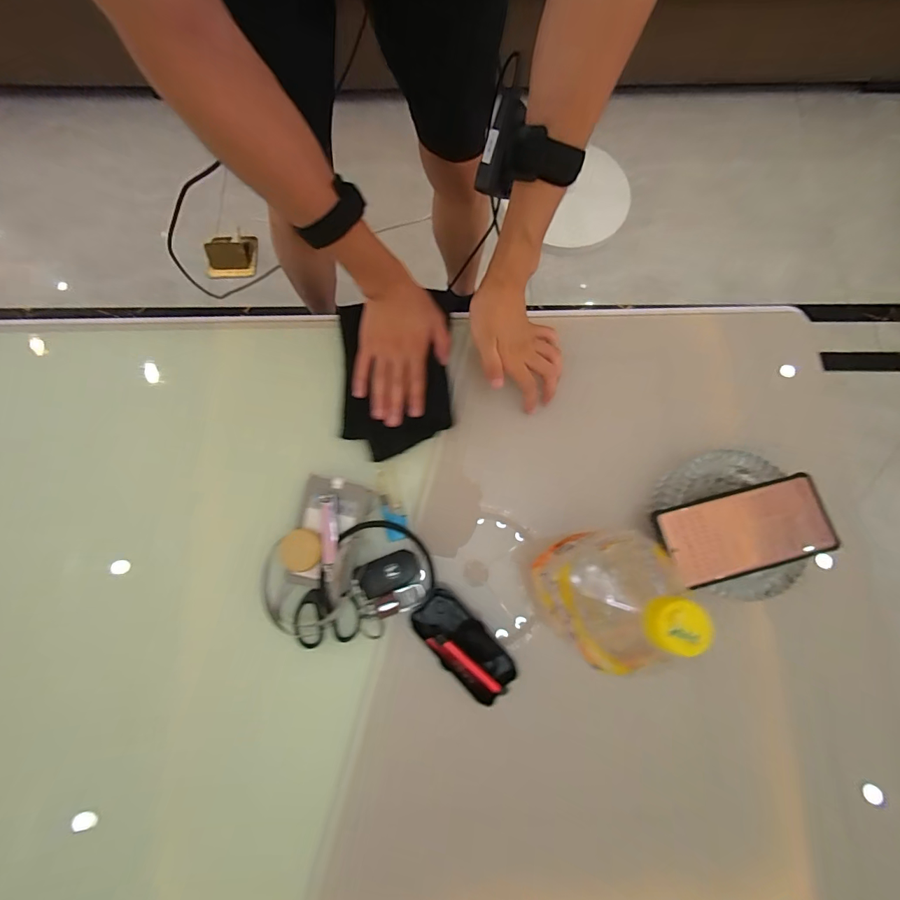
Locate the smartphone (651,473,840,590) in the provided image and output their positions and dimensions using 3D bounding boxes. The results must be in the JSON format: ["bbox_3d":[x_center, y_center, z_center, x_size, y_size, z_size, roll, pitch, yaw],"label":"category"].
[{"bbox_3d":[0.284,0.080,0.390,0.160,0.016,0.076,-14,76,-4],"label":"smartphone"}]

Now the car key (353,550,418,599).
[{"bbox_3d":[-0.063,0.125,0.405,0.058,0.012,0.035,-18,78,-3],"label":"car key"}]

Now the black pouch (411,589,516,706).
[{"bbox_3d":[0.012,0.187,0.386,0.104,0.026,0.049,43,82,9],"label":"black pouch"}]

